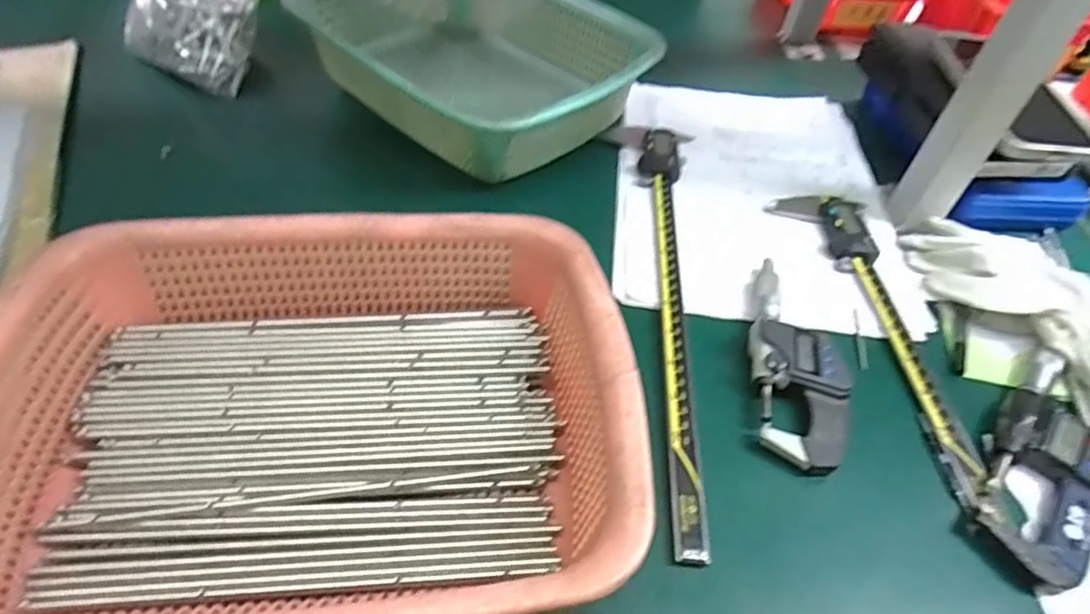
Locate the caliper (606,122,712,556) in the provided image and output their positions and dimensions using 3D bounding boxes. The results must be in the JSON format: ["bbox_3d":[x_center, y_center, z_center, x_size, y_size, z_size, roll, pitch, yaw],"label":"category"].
[{"bbox_3d":[0.079,-0.018,0.425,0.060,0.016,0.377,7,48,-1],"label":"caliper"}]

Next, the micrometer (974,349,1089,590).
[{"bbox_3d":[0.279,0.084,0.342,0.055,0.018,0.144,35,54,22],"label":"micrometer"}]

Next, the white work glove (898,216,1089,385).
[{"bbox_3d":[0.313,-0.012,0.413,0.056,0.042,0.159,-21,55,-23],"label":"white work glove"}]

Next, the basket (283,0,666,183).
[{"bbox_3d":[-0.061,-0.229,0.555,0.276,0.075,0.220,37,55,23],"label":"basket"}]

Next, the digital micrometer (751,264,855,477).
[{"bbox_3d":[0.158,0.030,0.382,0.060,0.019,0.147,18,49,8],"label":"digital micrometer"}]

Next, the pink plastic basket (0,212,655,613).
[{"bbox_3d":[-0.106,0.051,0.301,0.286,0.074,0.218,-2,49,-9],"label":"pink plastic basket"}]

